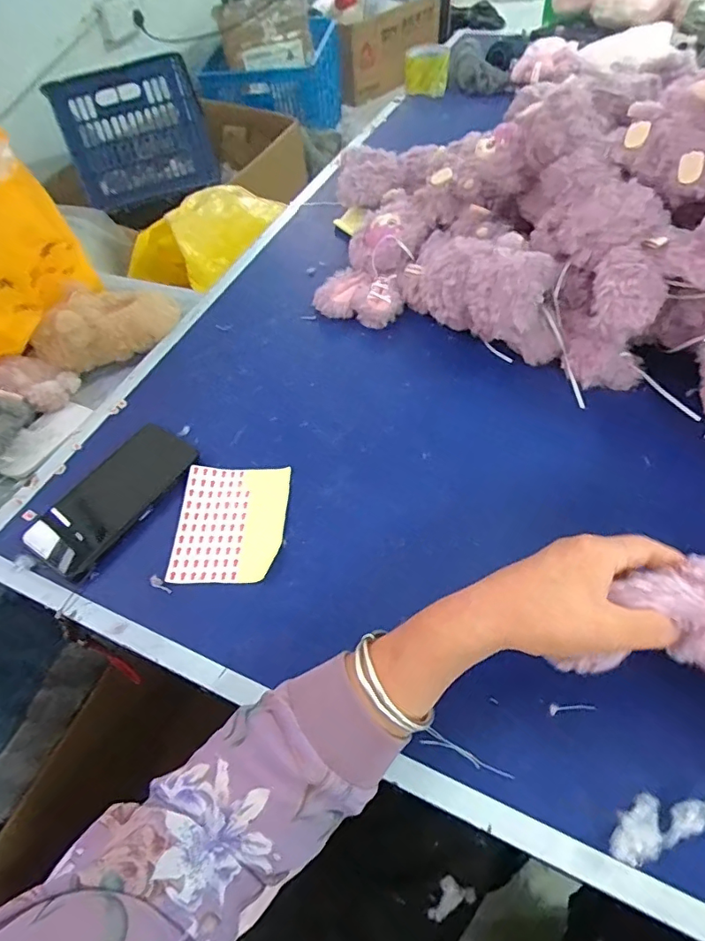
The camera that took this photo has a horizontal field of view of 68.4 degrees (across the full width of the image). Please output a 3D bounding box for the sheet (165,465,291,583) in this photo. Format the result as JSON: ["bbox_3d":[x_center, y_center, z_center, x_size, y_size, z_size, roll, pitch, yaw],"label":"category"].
[{"bbox_3d":[-0.111,0.047,0.483,0.097,0.016,0.119,-1,54,5],"label":"sheet"}]

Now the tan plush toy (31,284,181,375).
[{"bbox_3d":[-0.302,-0.178,0.636,0.174,0.066,0.090,-28,57,-14],"label":"tan plush toy"}]

